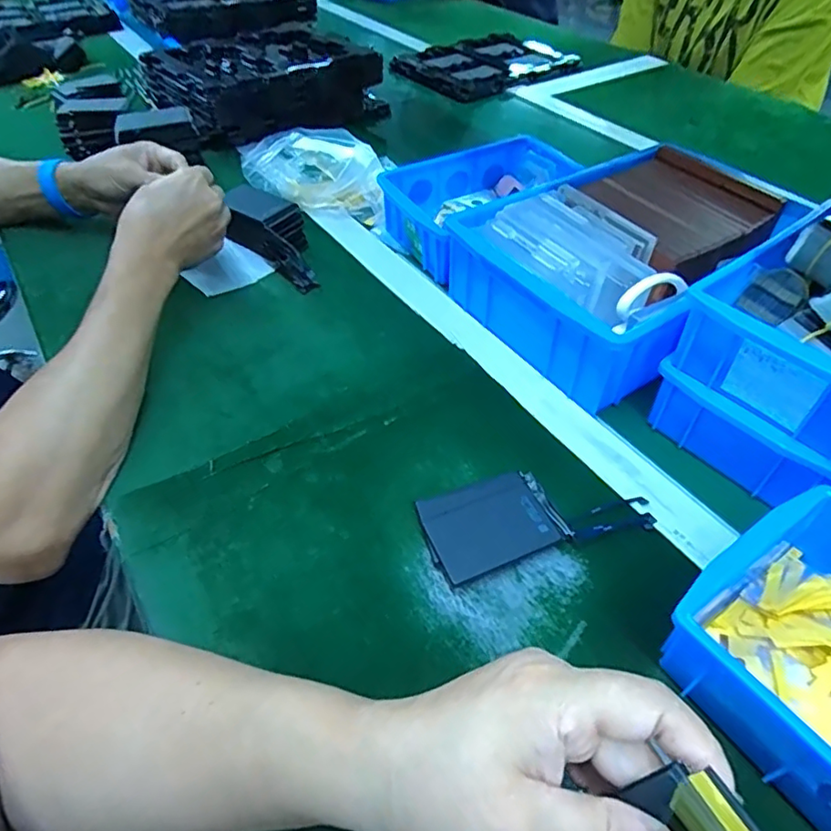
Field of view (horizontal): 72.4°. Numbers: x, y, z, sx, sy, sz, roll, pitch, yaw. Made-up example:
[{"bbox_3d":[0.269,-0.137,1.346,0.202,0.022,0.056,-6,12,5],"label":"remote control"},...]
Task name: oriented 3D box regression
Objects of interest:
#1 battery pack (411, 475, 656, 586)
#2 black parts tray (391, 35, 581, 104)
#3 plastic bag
[{"bbox_3d":[0.078,0.064,0.376,0.146,0.014,0.062,-12,45,-16],"label":"battery pack"},{"bbox_3d":[0.123,-0.619,0.999,0.313,0.026,0.238,-34,56,-27],"label":"black parts tray"},{"bbox_3d":[-0.107,-0.276,0.645,0.167,0.063,0.088,25,52,22],"label":"plastic bag"}]

